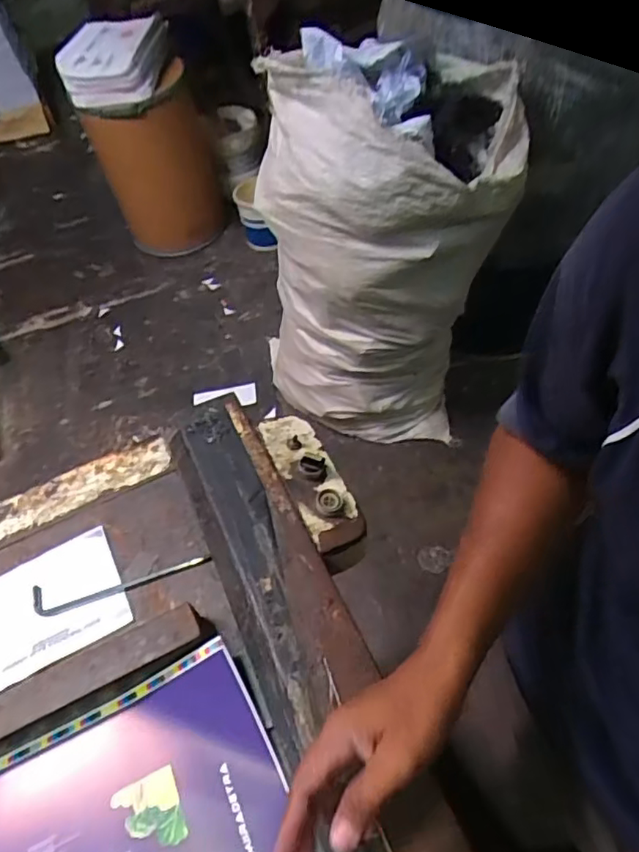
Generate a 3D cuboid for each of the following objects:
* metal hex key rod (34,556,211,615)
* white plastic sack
[{"bbox_3d":[-0.203,0.165,0.600,0.183,0.008,0.031,-9,55,-1],"label":"metal hex key rod"},{"bbox_3d":[0.128,-0.341,1.311,0.520,0.837,0.342,7,56,10],"label":"white plastic sack"}]

